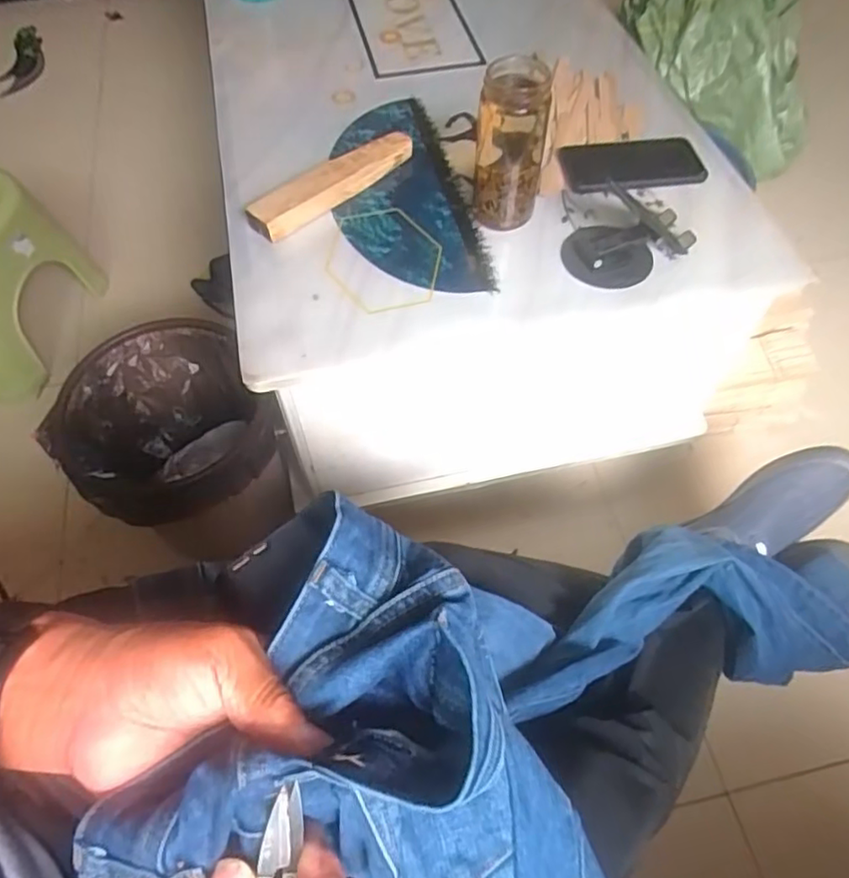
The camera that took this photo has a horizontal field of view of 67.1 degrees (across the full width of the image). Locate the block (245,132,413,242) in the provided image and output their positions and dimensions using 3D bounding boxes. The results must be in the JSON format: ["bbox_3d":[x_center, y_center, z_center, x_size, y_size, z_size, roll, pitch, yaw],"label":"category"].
[{"bbox_3d":[-0.102,-0.291,0.726,0.213,0.030,0.043,-38,66,-21],"label":"block"}]

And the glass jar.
[{"bbox_3d":[0.088,-0.298,0.661,0.069,0.159,0.071,0,59,0],"label":"glass jar"}]

